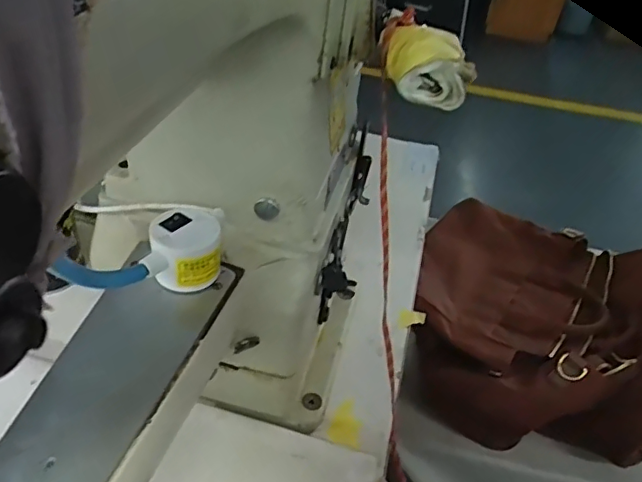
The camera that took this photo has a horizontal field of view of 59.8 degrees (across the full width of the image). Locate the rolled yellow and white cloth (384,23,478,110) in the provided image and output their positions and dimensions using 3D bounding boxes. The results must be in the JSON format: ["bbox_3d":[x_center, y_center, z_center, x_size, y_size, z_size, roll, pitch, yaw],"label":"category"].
[{"bbox_3d":[0.052,-0.086,0.270,0.042,0.026,0.035,10,40,4],"label":"rolled yellow and white cloth"}]

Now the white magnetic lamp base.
[{"bbox_3d":[-0.073,0.006,0.299,0.036,0.032,0.033,4,40,-3],"label":"white magnetic lamp base"}]

